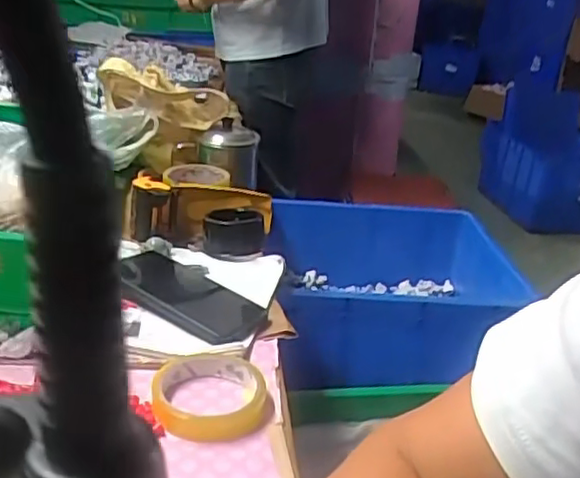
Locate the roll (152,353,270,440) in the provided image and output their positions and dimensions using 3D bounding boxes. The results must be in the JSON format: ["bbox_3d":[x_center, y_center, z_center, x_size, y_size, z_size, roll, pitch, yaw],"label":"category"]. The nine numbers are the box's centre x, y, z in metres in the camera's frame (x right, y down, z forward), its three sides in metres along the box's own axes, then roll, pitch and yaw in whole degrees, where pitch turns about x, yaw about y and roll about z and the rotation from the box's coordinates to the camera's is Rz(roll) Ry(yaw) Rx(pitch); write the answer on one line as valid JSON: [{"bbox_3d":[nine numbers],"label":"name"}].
[{"bbox_3d":[-0.062,0.121,0.516,0.087,0.020,0.089,3,24,-8],"label":"roll"}]

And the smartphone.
[{"bbox_3d":[-0.099,0.051,0.640,0.158,0.014,0.080,26,28,27],"label":"smartphone"}]

